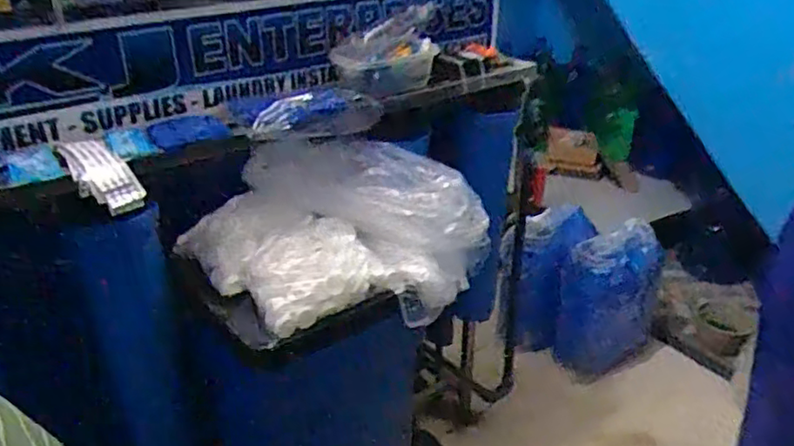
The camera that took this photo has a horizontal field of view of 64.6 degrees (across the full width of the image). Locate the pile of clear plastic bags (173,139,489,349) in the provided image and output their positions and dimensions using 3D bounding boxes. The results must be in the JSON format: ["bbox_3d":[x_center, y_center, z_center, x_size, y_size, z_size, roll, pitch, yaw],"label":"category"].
[{"bbox_3d":[-0.078,0.021,0.997,0.492,0.224,0.254,-8,30,-15],"label":"pile of clear plastic bags"}]

